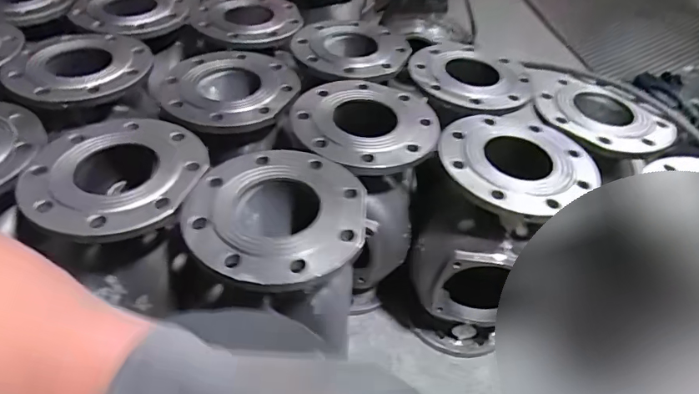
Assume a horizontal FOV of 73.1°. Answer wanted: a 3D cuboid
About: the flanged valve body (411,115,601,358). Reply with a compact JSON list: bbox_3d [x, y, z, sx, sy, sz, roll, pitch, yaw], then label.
[{"bbox_3d":[0.207,0.071,0.765,0.203,0.364,0.214,2,45,-3],"label":"flanged valve body"}]

